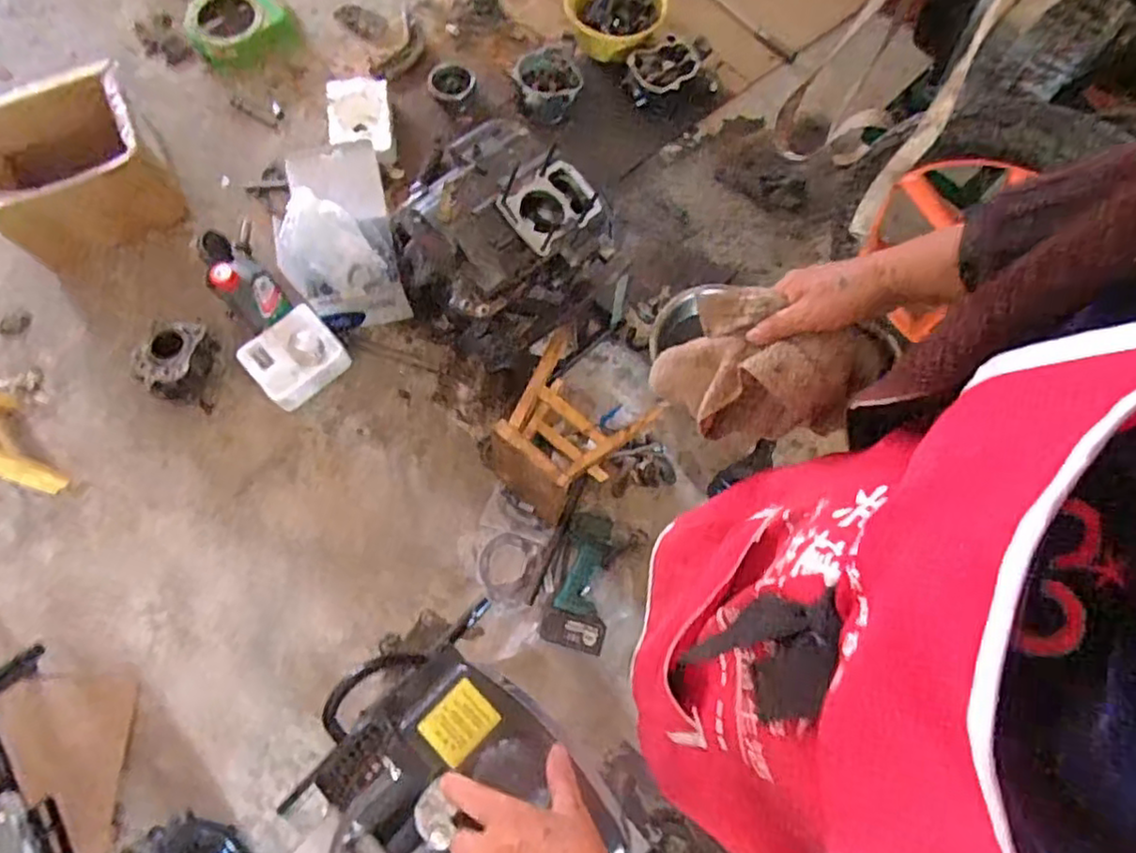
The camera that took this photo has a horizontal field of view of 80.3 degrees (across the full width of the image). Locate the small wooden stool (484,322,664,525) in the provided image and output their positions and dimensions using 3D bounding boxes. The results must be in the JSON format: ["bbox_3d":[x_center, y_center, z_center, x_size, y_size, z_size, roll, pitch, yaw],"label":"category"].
[{"bbox_3d":[-0.007,0.003,1.254,0.224,0.267,0.254,39,75,12],"label":"small wooden stool"}]

